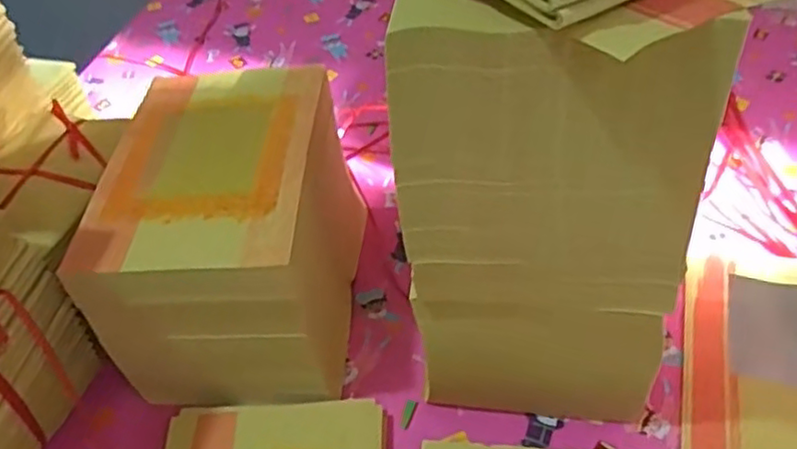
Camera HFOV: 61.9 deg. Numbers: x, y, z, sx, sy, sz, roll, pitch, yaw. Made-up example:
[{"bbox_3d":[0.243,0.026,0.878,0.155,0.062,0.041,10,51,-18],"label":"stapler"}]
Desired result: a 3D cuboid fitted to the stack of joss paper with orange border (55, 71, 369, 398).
[{"bbox_3d":[-0.134,0.005,0.559,0.174,0.152,0.241,0,46,5],"label":"stack of joss paper with orange border"}]

